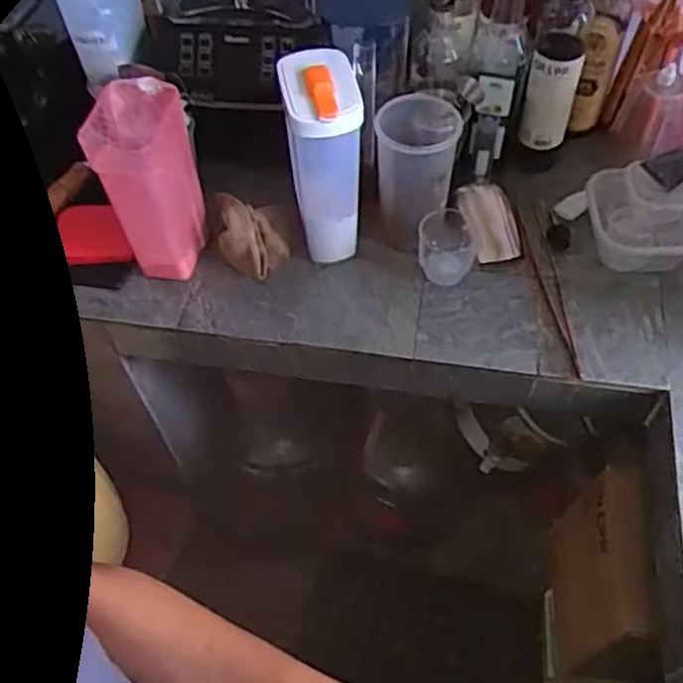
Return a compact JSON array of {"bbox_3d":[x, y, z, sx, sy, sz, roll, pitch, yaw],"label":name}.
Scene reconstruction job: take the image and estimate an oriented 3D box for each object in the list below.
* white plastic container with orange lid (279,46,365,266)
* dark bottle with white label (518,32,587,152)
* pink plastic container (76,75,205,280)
[{"bbox_3d":[-0.021,-0.209,0.861,0.083,0.243,0.117,-10,56,-4],"label":"white plastic container with orange lid"},{"bbox_3d":[0.277,-0.332,0.951,0.068,0.138,0.082,14,57,12],"label":"dark bottle with white label"},{"bbox_3d":[-0.229,-0.192,0.860,0.109,0.203,0.126,-13,56,-6],"label":"pink plastic container"}]

